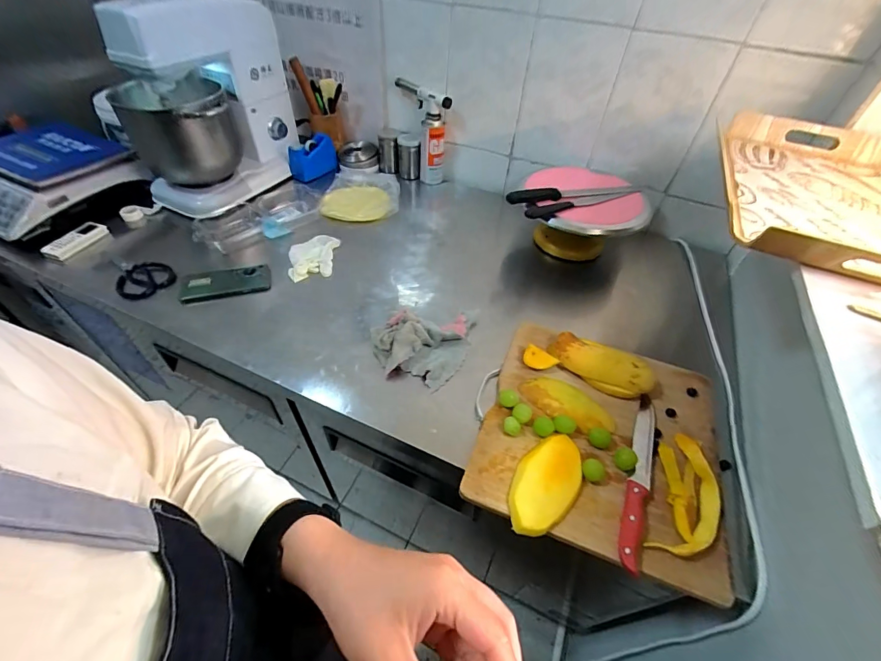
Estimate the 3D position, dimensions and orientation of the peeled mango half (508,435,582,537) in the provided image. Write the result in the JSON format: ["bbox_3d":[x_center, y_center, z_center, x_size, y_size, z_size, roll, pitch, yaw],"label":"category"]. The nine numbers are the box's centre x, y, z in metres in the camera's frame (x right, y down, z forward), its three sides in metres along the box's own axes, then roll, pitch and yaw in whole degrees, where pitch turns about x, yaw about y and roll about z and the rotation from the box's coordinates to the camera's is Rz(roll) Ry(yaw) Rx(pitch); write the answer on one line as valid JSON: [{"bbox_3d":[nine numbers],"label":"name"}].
[{"bbox_3d":[0.143,0.205,0.519,0.076,0.029,0.146,30,52,22],"label":"peeled mango half"}]

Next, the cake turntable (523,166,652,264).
[{"bbox_3d":[0.325,-0.257,0.906,0.256,0.150,0.238,3,47,-2],"label":"cake turntable"}]

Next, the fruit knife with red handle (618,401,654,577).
[{"bbox_3d":[0.280,0.198,0.534,0.030,0.022,0.257,22,49,16],"label":"fruit knife with red handle"}]

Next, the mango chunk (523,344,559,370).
[{"bbox_3d":[0.171,0.053,0.663,0.056,0.028,0.032,33,53,24],"label":"mango chunk"}]

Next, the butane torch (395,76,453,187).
[{"bbox_3d":[-0.047,-0.546,1.076,0.151,0.237,0.073,9,47,4],"label":"butane torch"}]

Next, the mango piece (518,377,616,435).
[{"bbox_3d":[0.203,0.117,0.612,0.147,0.026,0.065,31,52,22],"label":"mango piece"}]

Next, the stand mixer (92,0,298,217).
[{"bbox_3d":[-0.552,-0.540,0.939,0.218,0.390,0.379,17,48,11],"label":"stand mixer"}]

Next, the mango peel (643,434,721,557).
[{"bbox_3d":[0.335,0.219,0.521,0.078,0.019,0.179,20,49,14],"label":"mango peel"}]

